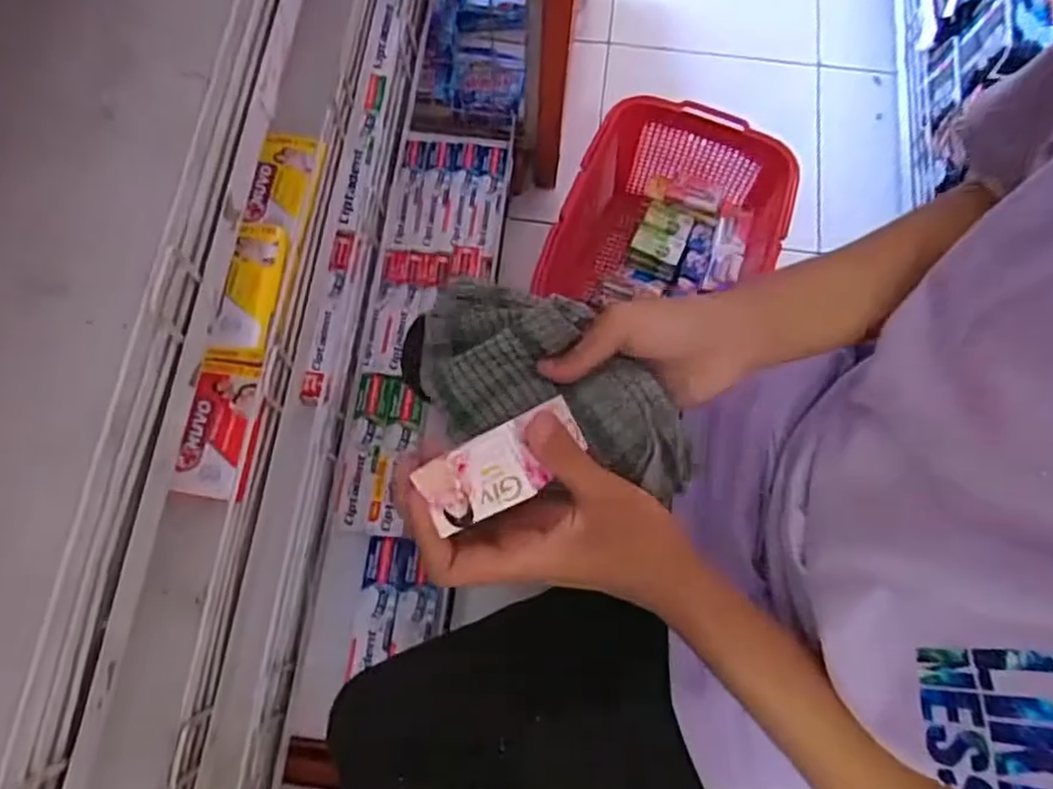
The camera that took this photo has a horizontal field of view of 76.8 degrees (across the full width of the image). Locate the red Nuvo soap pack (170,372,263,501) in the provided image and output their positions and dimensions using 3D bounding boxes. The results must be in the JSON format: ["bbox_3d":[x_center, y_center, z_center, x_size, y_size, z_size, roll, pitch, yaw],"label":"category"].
[{"bbox_3d":[-0.210,0.028,0.457,0.046,0.025,0.083,13,76,-11],"label":"red Nuvo soap pack"}]

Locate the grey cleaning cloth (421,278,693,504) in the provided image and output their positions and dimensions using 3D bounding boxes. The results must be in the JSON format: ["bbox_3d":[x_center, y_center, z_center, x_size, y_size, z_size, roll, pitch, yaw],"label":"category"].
[{"bbox_3d":[0.014,-0.003,0.394,0.179,0.042,0.088,27,75,17],"label":"grey cleaning cloth"}]

